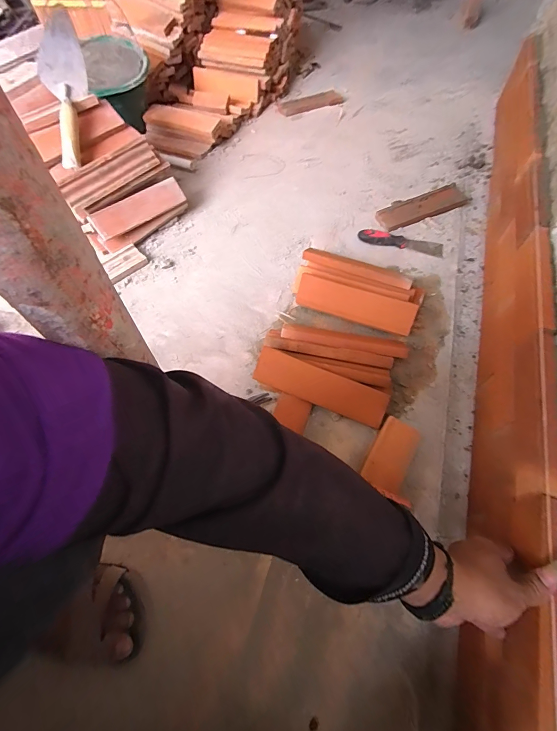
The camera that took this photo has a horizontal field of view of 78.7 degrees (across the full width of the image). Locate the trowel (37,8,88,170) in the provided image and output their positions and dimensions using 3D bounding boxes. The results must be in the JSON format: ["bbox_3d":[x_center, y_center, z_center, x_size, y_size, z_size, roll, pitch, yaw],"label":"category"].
[{"bbox_3d":[-0.457,-0.584,0.730,0.088,0.045,0.329,-7,89,-6],"label":"trowel"}]

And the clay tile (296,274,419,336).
[{"bbox_3d":[0.147,-0.118,0.665,0.225,0.015,0.067,20,105,13],"label":"clay tile"}]

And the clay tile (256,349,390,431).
[{"bbox_3d":[0.071,0.039,0.585,0.227,0.013,0.065,23,92,8],"label":"clay tile"}]

